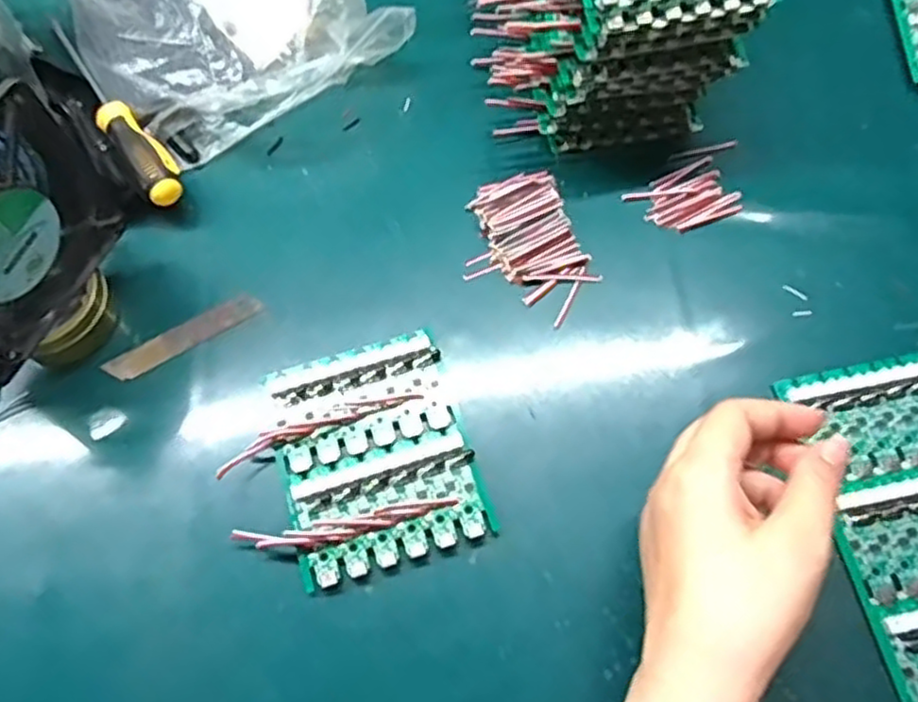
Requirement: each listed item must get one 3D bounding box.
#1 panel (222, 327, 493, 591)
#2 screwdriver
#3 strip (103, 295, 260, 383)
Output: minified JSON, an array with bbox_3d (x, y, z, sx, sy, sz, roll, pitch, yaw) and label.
[{"bbox_3d":[-0.058,0.060,0.396,0.125,0.010,0.124,-17,70,-7],"label":"panel"},{"bbox_3d":[-0.238,-0.169,0.478,0.026,0.026,0.193,-36,72,-12],"label":"screwdriver"},{"bbox_3d":[-0.168,-0.009,0.436,0.096,0.004,0.019,-30,70,-13],"label":"strip"}]

